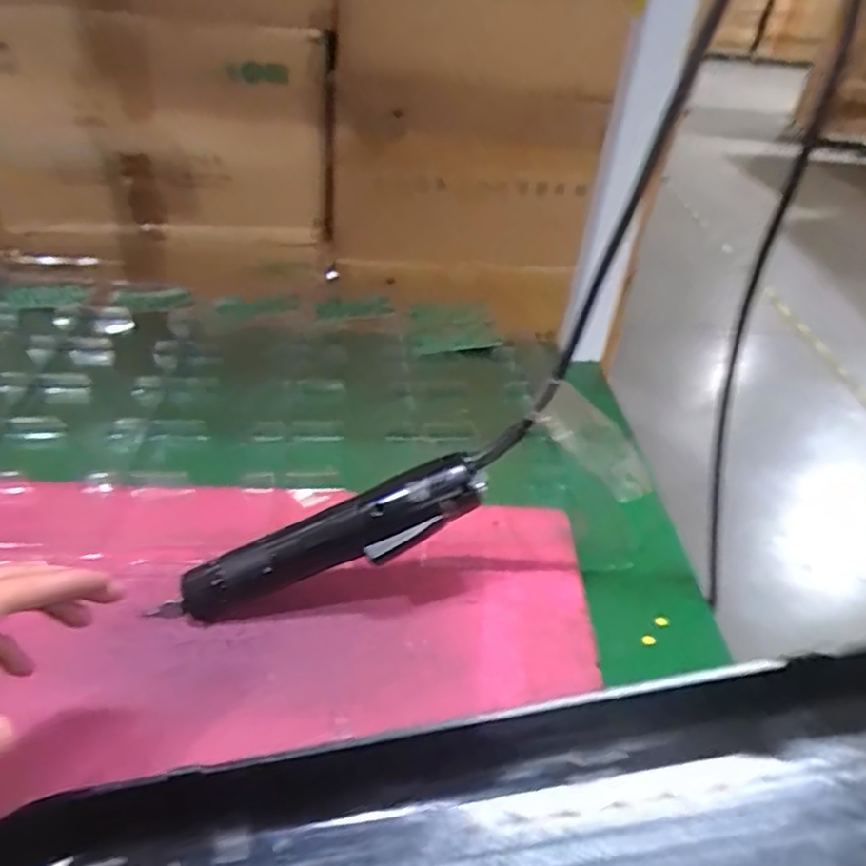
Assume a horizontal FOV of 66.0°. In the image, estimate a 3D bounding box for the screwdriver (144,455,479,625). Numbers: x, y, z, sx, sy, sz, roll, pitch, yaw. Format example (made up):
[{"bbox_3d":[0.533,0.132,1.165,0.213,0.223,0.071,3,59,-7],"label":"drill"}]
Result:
[{"bbox_3d":[-0.070,0.074,0.421,0.215,0.037,0.034,-24,40,4],"label":"screwdriver"}]

